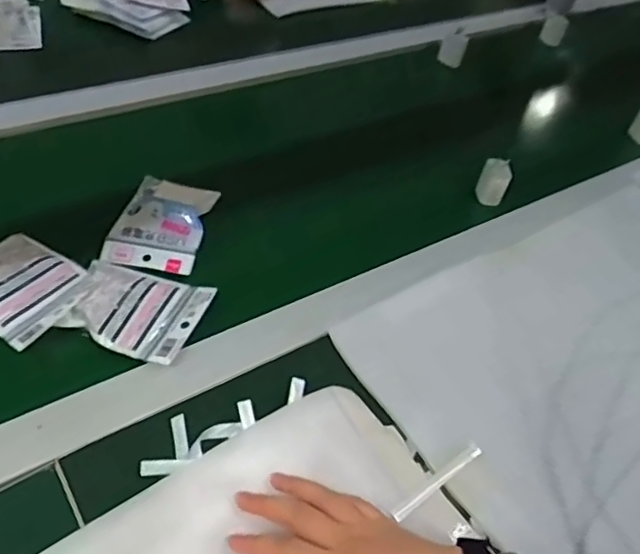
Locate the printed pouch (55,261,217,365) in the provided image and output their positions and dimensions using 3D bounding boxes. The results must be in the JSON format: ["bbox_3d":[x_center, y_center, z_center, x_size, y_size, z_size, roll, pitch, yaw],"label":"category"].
[{"bbox_3d":[-0.179,0.025,0.585,0.127,0.017,0.093,15,48,11],"label":"printed pouch"}]

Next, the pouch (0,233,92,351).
[{"bbox_3d":[-0.283,0.006,0.586,0.112,0.029,0.093,32,53,25],"label":"pouch"}]

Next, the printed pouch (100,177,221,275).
[{"bbox_3d":[-0.176,-0.063,0.681,0.097,0.027,0.130,9,47,5],"label":"printed pouch"}]

